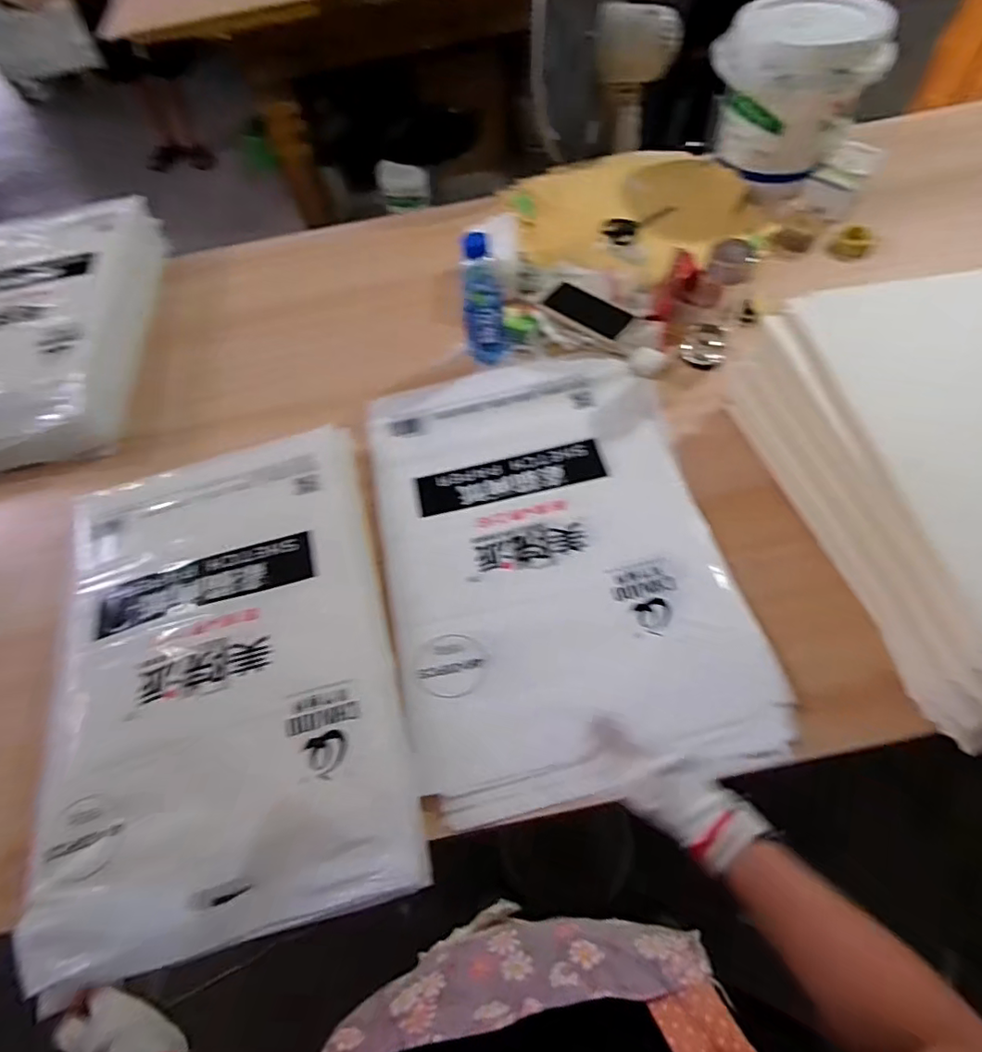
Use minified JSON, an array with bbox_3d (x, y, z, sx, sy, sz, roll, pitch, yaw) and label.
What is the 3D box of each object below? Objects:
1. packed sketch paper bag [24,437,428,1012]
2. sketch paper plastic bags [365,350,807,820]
[{"bbox_3d":[-0.324,0.143,0.668,0.388,0.047,0.583,-16,60,-4],"label":"packed sketch paper bag"},{"bbox_3d":[0.076,0.012,0.752,0.424,0.035,0.635,-11,60,-1],"label":"sketch paper plastic bags"}]

